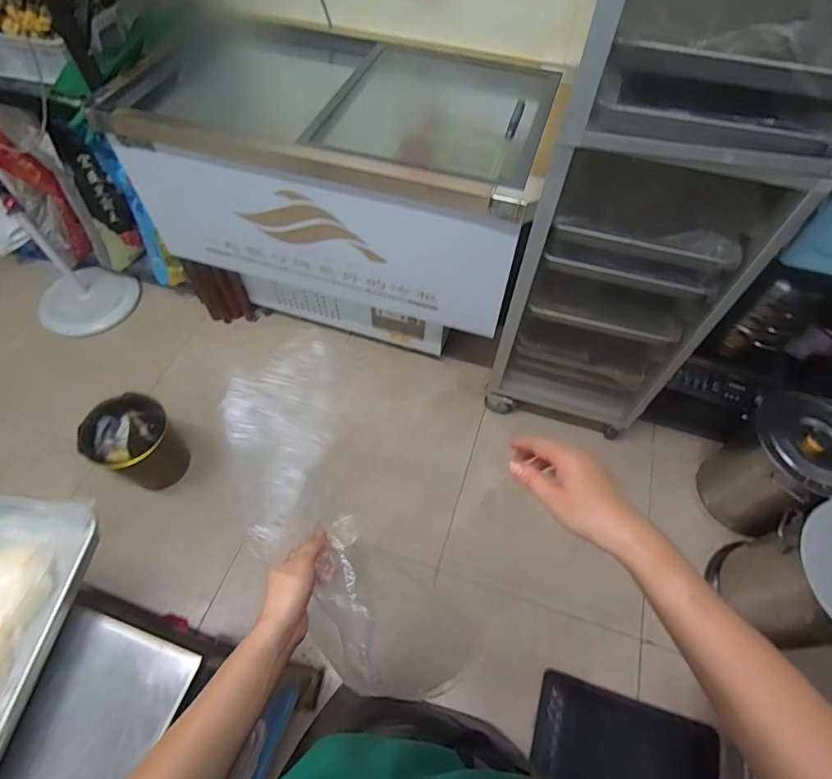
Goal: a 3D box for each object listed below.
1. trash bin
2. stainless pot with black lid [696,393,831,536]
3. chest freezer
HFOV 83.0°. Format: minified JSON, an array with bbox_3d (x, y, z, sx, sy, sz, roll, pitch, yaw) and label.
[{"bbox_3d":[-0.876,0.169,1.479,0.245,0.294,0.207,25,60,14],"label":"trash bin"},{"bbox_3d":[1.074,0.227,1.386,0.302,0.406,0.293,1,58,-1],"label":"stainless pot with black lid"},{"bbox_3d":[-0.220,-0.622,1.590,1.215,0.759,0.655,17,59,10],"label":"chest freezer"}]

